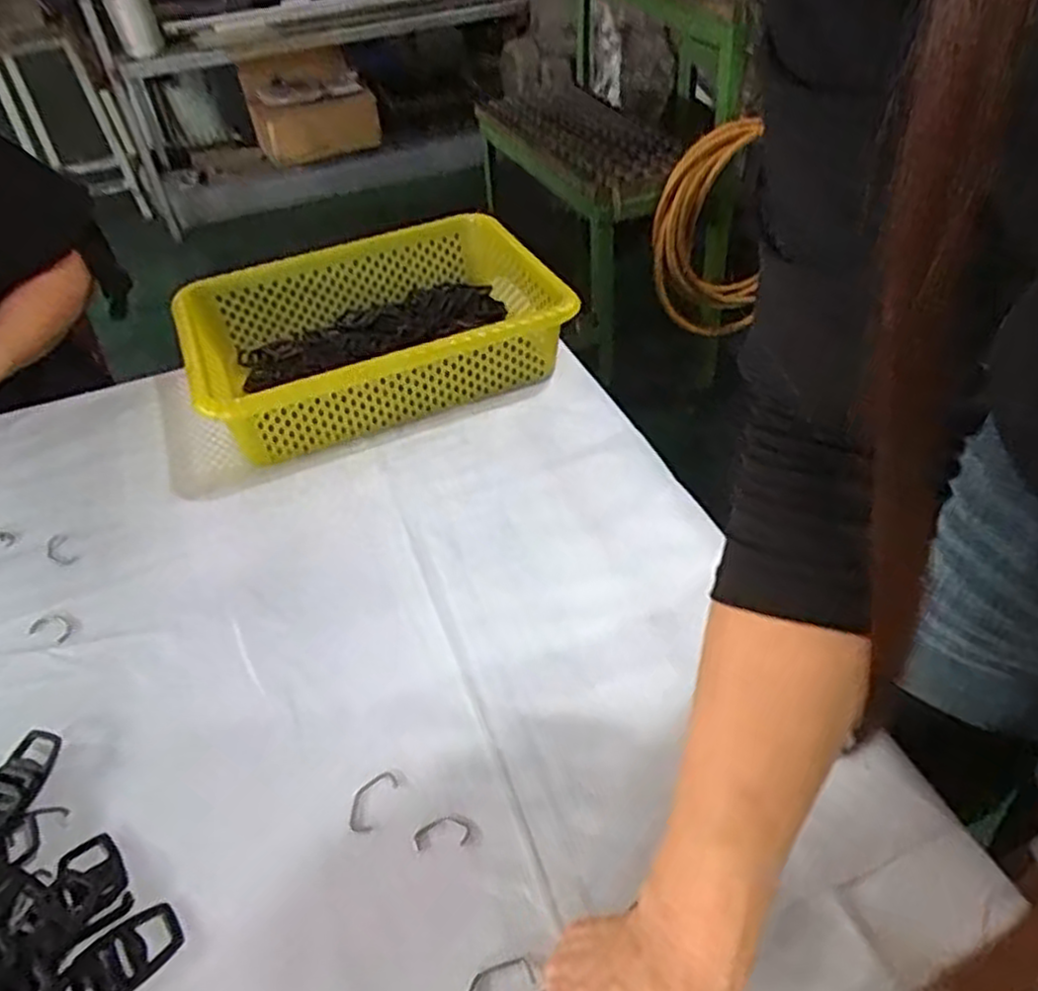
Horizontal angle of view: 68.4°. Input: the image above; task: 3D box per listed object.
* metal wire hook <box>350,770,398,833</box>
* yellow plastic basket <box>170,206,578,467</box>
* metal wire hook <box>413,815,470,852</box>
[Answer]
[{"bbox_3d":[-0.090,0.182,0.460,0.021,0.004,0.039,16,45,19],"label":"metal wire hook"},{"bbox_3d":[-0.142,-0.161,0.770,0.348,0.099,0.236,-19,44,-14],"label":"yellow plastic basket"},{"bbox_3d":[-0.046,0.196,0.446,0.033,0.004,0.018,-4,42,-1],"label":"metal wire hook"}]

